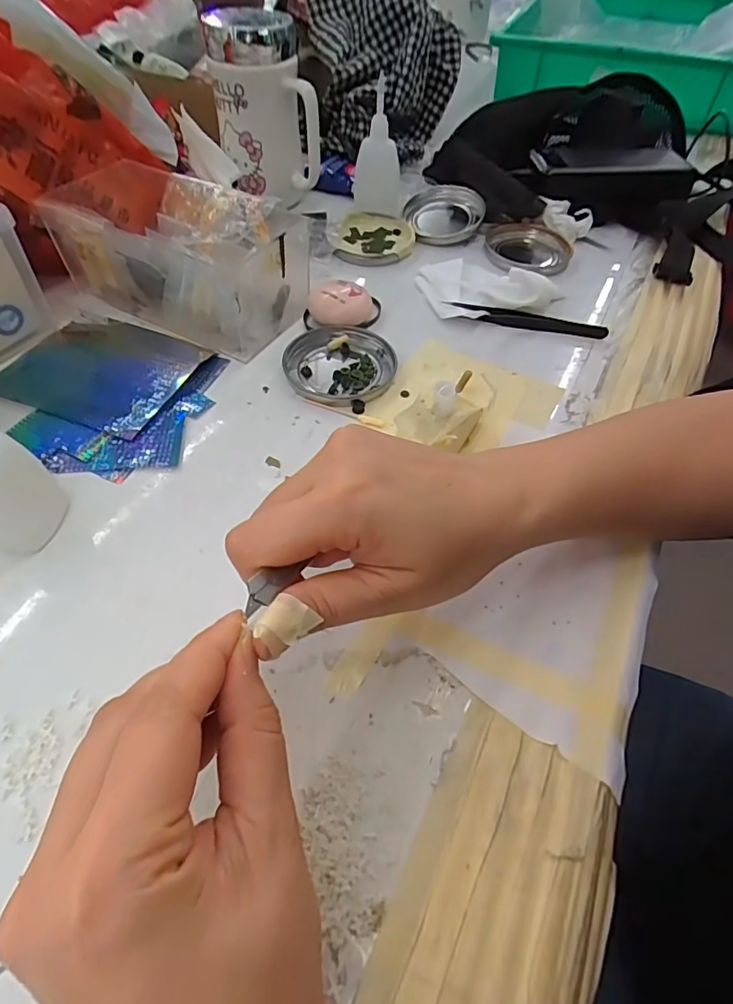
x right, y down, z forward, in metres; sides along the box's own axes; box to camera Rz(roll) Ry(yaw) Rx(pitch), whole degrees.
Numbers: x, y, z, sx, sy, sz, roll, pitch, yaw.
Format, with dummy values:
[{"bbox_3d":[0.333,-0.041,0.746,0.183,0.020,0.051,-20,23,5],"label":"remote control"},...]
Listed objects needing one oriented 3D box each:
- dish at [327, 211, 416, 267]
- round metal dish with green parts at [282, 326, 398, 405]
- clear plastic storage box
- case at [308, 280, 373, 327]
[{"bbox_3d":[0.004,-0.246,0.478,0.076,0.011,0.077,-1,53,-4],"label":"dish"},{"bbox_3d":[-0.019,-0.099,0.370,0.078,0.009,0.075,1,53,-2],"label":"round metal dish with green parts"},{"bbox_3d":[-0.141,-0.188,0.390,0.182,0.070,0.101,26,56,16],"label":"clear plastic storage box"},{"bbox_3d":[-0.022,-0.153,0.399,0.046,0.025,0.040,17,54,9],"label":"case"}]

